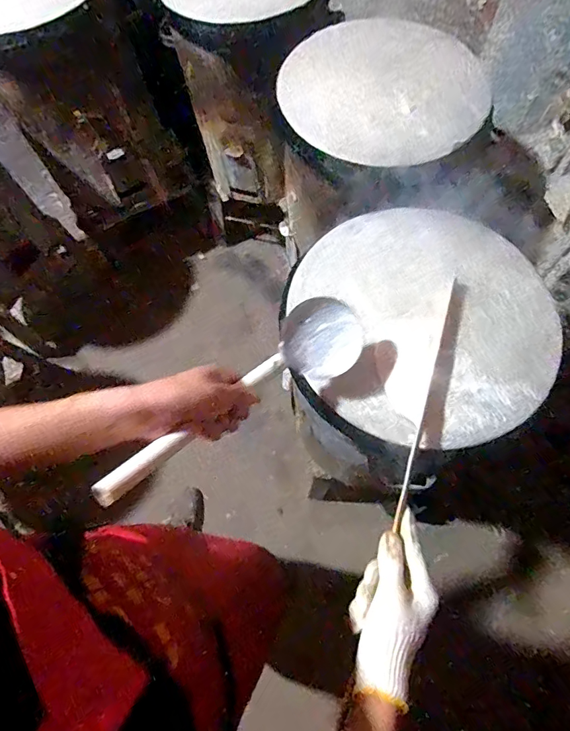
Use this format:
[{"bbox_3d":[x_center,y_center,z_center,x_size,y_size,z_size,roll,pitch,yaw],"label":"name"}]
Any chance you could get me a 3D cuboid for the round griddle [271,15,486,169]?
[{"bbox_3d":[0.174,-0.524,0.769,0.354,0.026,0.391,-3,68,1],"label":"round griddle"}]

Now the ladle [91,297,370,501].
[{"bbox_3d":[-0.040,0.026,0.434,0.081,0.069,0.322,44,52,17],"label":"ladle"}]

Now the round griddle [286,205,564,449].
[{"bbox_3d":[0.195,-0.077,0.593,0.348,0.032,0.361,-1,69,2],"label":"round griddle"}]

